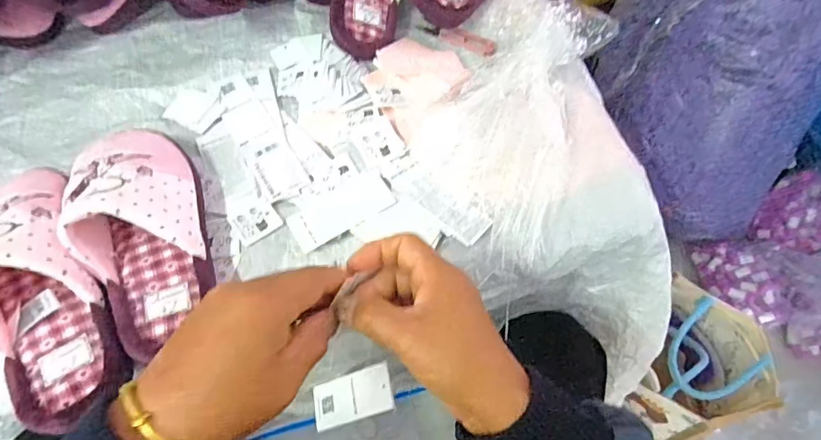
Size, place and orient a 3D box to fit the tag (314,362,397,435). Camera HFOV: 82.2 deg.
[{"bbox_3d":[-0.059,0.179,0.475,0.095,0.004,0.045,-25,62,21],"label":"tag"}]

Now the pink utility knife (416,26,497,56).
[{"bbox_3d":[0.056,-0.218,0.561,0.100,0.012,0.021,30,65,15],"label":"pink utility knife"}]

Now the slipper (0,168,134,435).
[{"bbox_3d":[-0.300,0.048,0.374,0.082,0.087,0.232,-28,66,-15],"label":"slipper"}]

